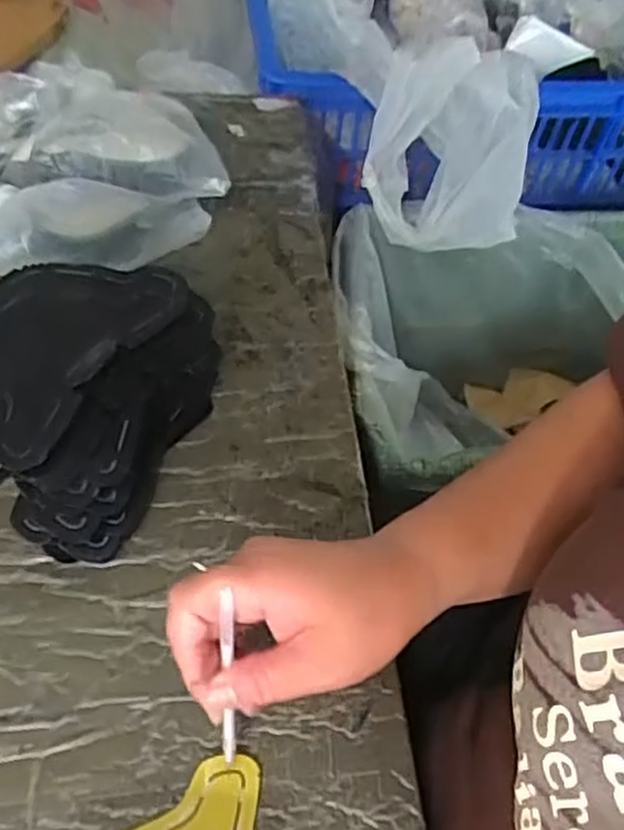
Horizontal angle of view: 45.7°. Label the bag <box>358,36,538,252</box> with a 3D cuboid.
[{"bbox_3d":[0.136,-0.269,0.714,0.148,0.123,0.199,11,52,3],"label":"bag"}]

